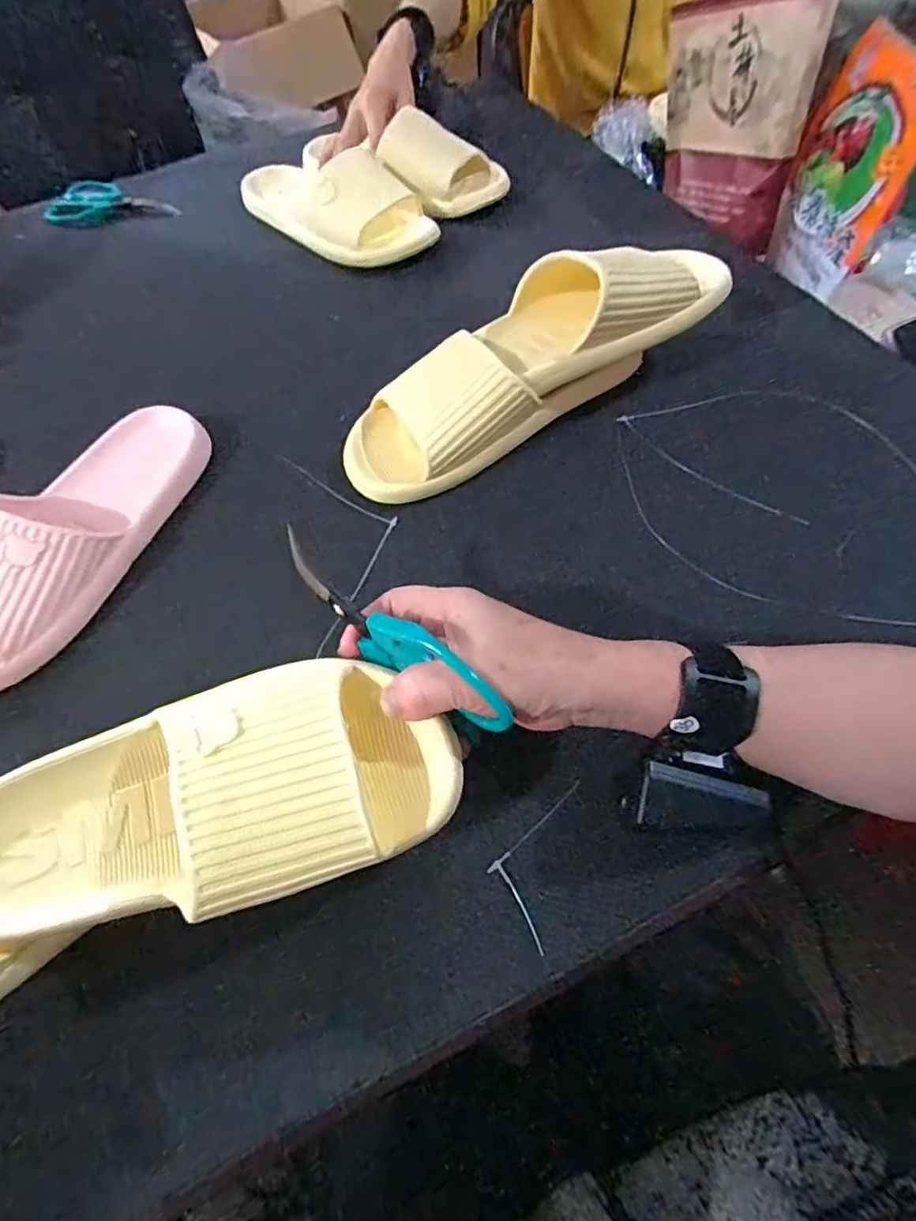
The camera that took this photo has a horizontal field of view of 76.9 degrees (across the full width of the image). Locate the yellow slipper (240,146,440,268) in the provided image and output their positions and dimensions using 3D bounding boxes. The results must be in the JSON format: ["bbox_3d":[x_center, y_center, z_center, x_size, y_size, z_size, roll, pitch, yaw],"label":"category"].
[{"bbox_3d":[-0.139,-0.442,0.613,0.247,0.064,0.100,30,67,20],"label":"yellow slipper"}]

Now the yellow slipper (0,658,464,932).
[{"bbox_3d":[-0.124,0.085,0.266,0.239,0.065,0.098,-13,60,4],"label":"yellow slipper"}]

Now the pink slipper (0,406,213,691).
[{"bbox_3d":[-0.280,-0.059,0.399,0.095,0.062,0.253,25,65,17],"label":"pink slipper"}]

